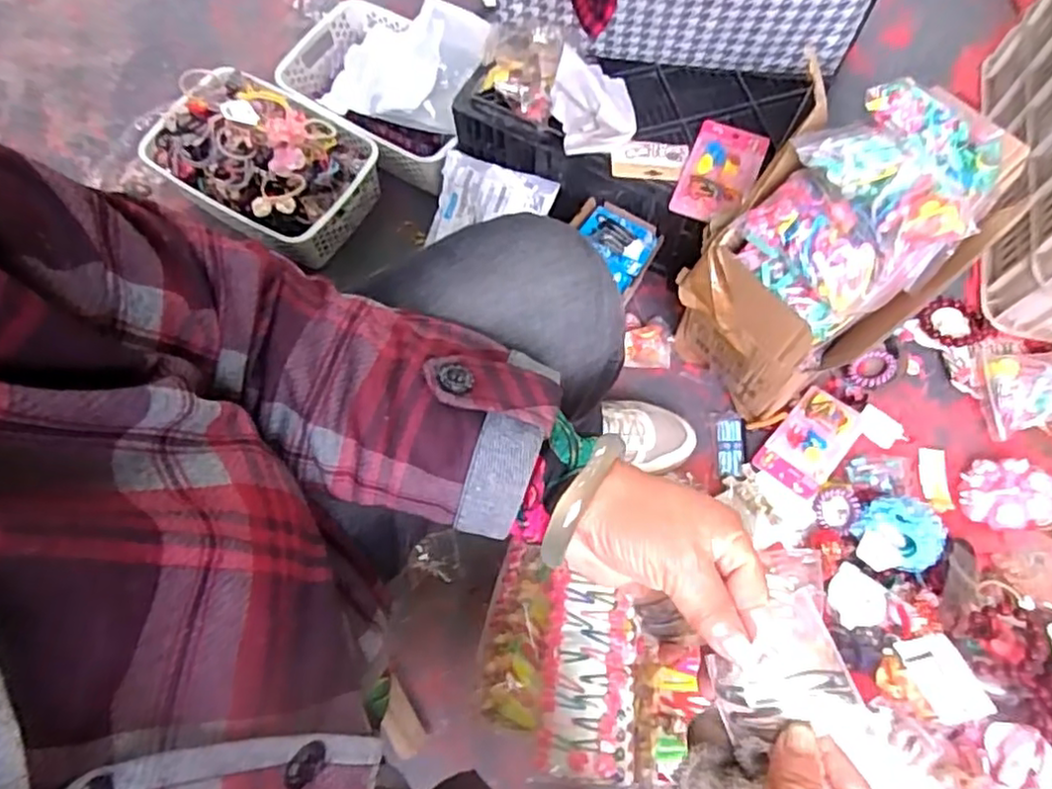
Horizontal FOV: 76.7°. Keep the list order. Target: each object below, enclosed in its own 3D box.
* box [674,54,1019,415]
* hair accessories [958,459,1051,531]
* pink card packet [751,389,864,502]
[{"bbox_3d":[0.310,-0.126,0.726,0.197,0.317,0.230,41,76,15],"label":"box"},{"bbox_3d":[0.566,0.118,0.785,0.090,0.044,0.082,-1,70,1],"label":"hair accessories"},{"bbox_3d":[0.347,0.056,0.811,0.081,0.009,0.131,36,77,16],"label":"pink card packet"}]

